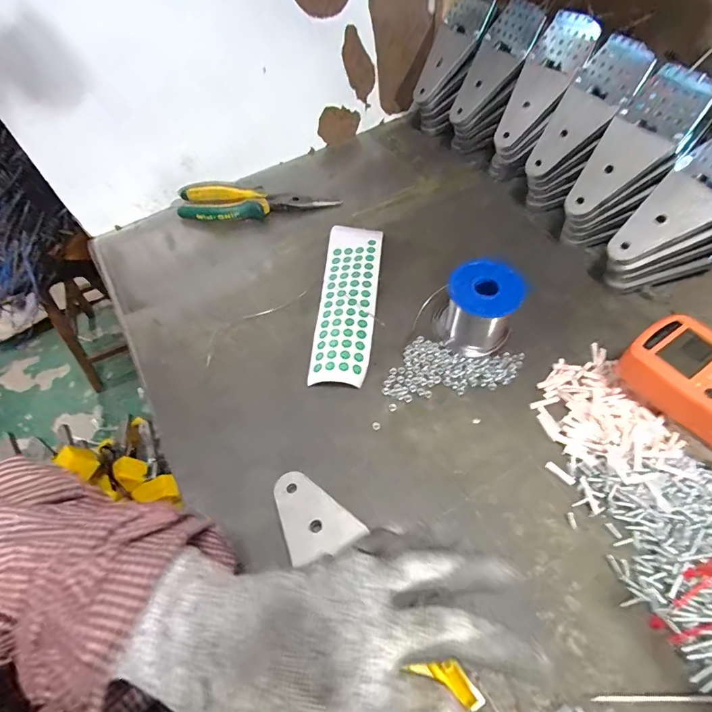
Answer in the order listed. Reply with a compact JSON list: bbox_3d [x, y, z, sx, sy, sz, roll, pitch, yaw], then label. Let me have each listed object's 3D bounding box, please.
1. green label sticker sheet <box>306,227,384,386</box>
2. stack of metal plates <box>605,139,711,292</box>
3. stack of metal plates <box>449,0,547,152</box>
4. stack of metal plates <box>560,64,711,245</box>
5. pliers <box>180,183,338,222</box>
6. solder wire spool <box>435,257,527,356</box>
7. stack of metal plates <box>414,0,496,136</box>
[{"bbox_3d":[-0.007,-0.065,0.444,0.058,0.015,0.213,2,57,5],"label":"green label sticker sheet"},{"bbox_3d":[0.312,-0.131,0.402,0.119,0.122,0.076,-24,59,-11],"label":"stack of metal plates"},{"bbox_3d":[0.177,-0.354,0.539,0.072,0.168,0.045,37,32,24],"label":"stack of metal plates"},{"bbox_3d":[0.275,-0.191,0.423,0.048,0.172,0.074,-16,50,-46],"label":"stack of metal plates"},{"bbox_3d":[-0.125,-0.203,0.535,0.196,0.027,0.062,-8,57,-1],"label":"pliers"},{"bbox_3d":[0.114,-0.045,0.390,0.073,0.065,0.063,14,59,13],"label":"solder wire spool"},{"bbox_3d":[0.132,-0.404,0.575,0.074,0.171,0.045,36,32,23],"label":"stack of metal plates"}]

